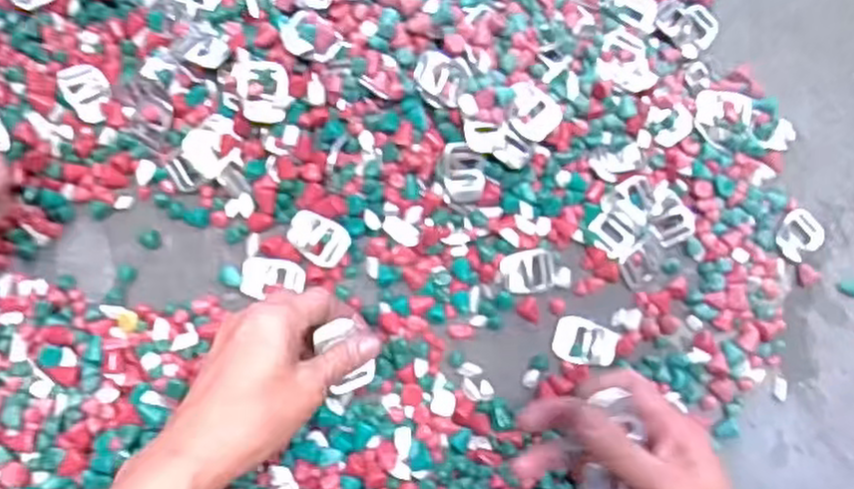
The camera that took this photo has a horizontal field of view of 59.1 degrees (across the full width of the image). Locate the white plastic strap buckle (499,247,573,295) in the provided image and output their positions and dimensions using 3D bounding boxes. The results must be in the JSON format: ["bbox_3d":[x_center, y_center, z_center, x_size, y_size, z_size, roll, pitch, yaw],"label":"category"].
[{"bbox_3d":[0.075,0.018,0.514,0.046,0.008,0.028,-9,76,-8],"label":"white plastic strap buckle"}]

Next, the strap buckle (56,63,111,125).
[{"bbox_3d":[-0.230,-0.102,0.510,0.029,0.004,0.040,-18,93,-27],"label":"strap buckle"}]

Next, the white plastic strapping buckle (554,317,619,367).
[{"bbox_3d":[0.108,0.066,0.511,0.042,0.004,0.030,11,74,-2],"label":"white plastic strapping buckle"}]

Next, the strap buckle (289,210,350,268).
[{"bbox_3d":[-0.073,-0.004,0.503,0.041,0.005,0.030,27,98,-2],"label":"strap buckle"}]

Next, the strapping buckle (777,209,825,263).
[{"bbox_3d":[0.271,-0.008,0.549,0.041,0.009,0.031,-38,81,-14],"label":"strapping buckle"}]

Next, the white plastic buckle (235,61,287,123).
[{"bbox_3d":[-0.106,-0.100,0.488,0.032,0.009,0.041,-3,75,-6],"label":"white plastic buckle"}]

